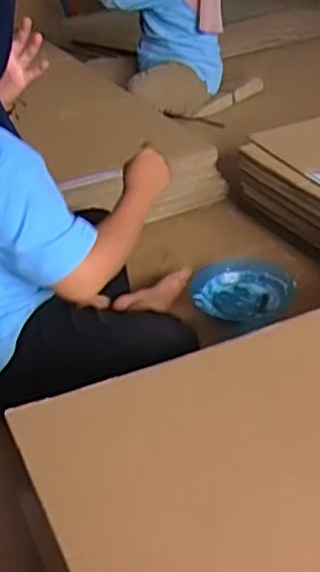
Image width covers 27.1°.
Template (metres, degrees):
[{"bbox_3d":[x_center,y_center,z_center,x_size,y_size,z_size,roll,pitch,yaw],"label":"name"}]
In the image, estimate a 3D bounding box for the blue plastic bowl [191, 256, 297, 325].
[{"bbox_3d":[0.183,0.002,1.443,0.208,0.048,0.198,-1,34,1],"label":"blue plastic bowl"}]

